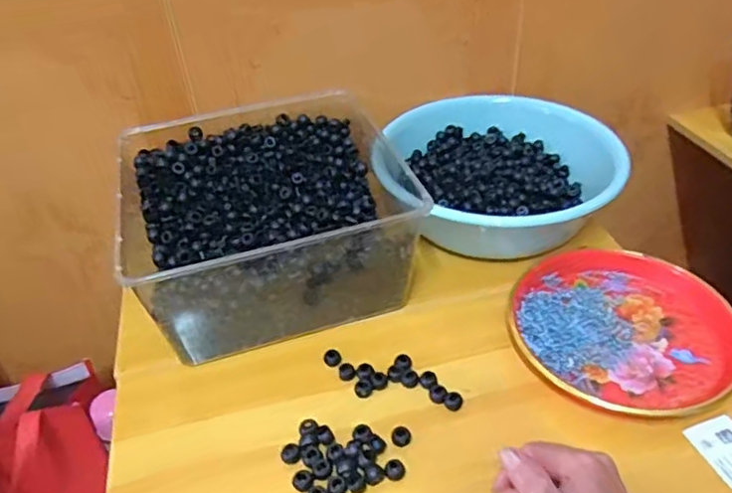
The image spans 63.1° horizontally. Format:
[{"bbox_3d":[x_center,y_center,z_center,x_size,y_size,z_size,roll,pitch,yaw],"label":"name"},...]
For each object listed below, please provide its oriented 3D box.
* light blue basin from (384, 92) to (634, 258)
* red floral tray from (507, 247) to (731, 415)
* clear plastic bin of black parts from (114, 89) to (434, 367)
[{"bbox_3d":[0.184,-0.104,0.764,0.246,0.096,0.244,-2,40,2],"label":"light blue basin"},{"bbox_3d":[0.255,0.079,0.610,0.211,0.039,0.219,-21,48,-18],"label":"red floral tray"},{"bbox_3d":[-0.120,-0.038,0.702,0.303,0.134,0.298,-15,41,-13],"label":"clear plastic bin of black parts"}]

